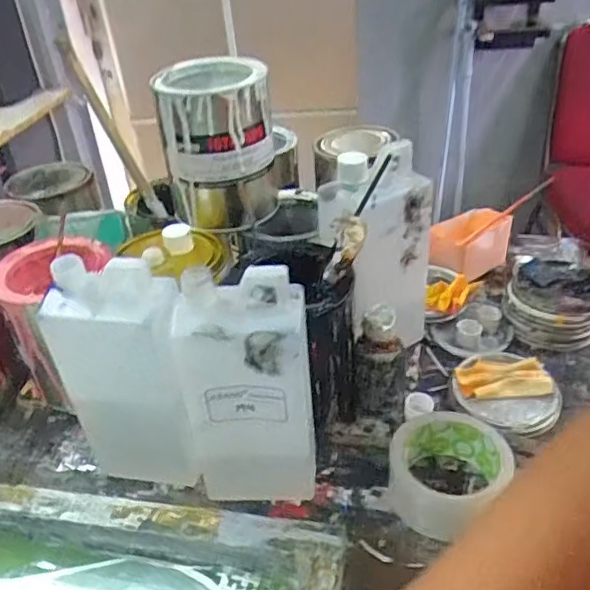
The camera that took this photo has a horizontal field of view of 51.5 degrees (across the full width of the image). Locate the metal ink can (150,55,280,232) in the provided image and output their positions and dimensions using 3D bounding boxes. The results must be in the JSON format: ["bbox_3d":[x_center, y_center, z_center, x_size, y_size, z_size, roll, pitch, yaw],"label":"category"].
[{"bbox_3d":[-0.075,-0.153,0.616,0.101,0.142,0.127,-7,35,-3],"label":"metal ink can"}]

